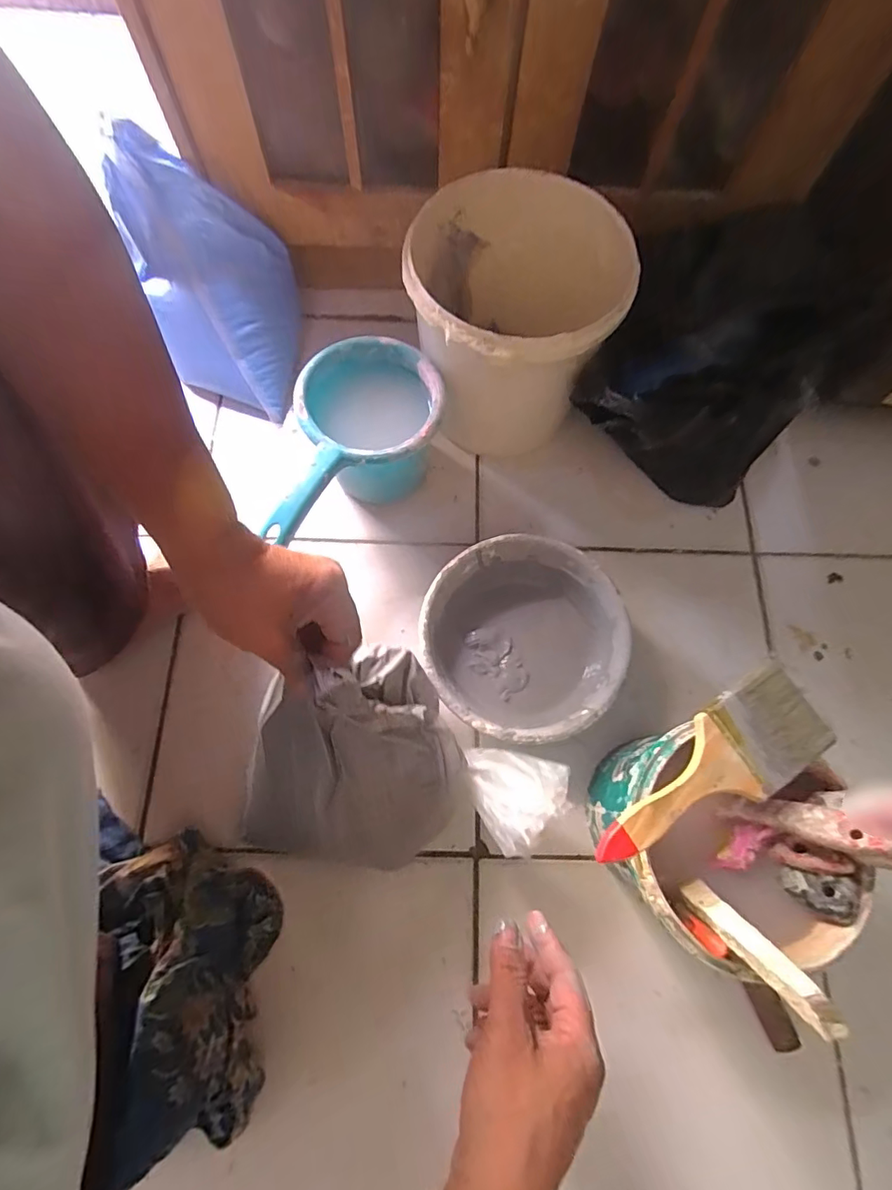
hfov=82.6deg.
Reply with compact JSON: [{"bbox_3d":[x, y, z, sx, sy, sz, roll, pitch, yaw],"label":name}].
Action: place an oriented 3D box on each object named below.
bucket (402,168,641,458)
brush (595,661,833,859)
[{"bbox_3d":[0.061,-0.273,0.544,0.189,0.202,0.197,0,72,0],"label":"bucket"},{"bbox_3d":[0.181,0.122,0.346,0.181,0.010,0.066,-32,76,-11],"label":"brush"}]

